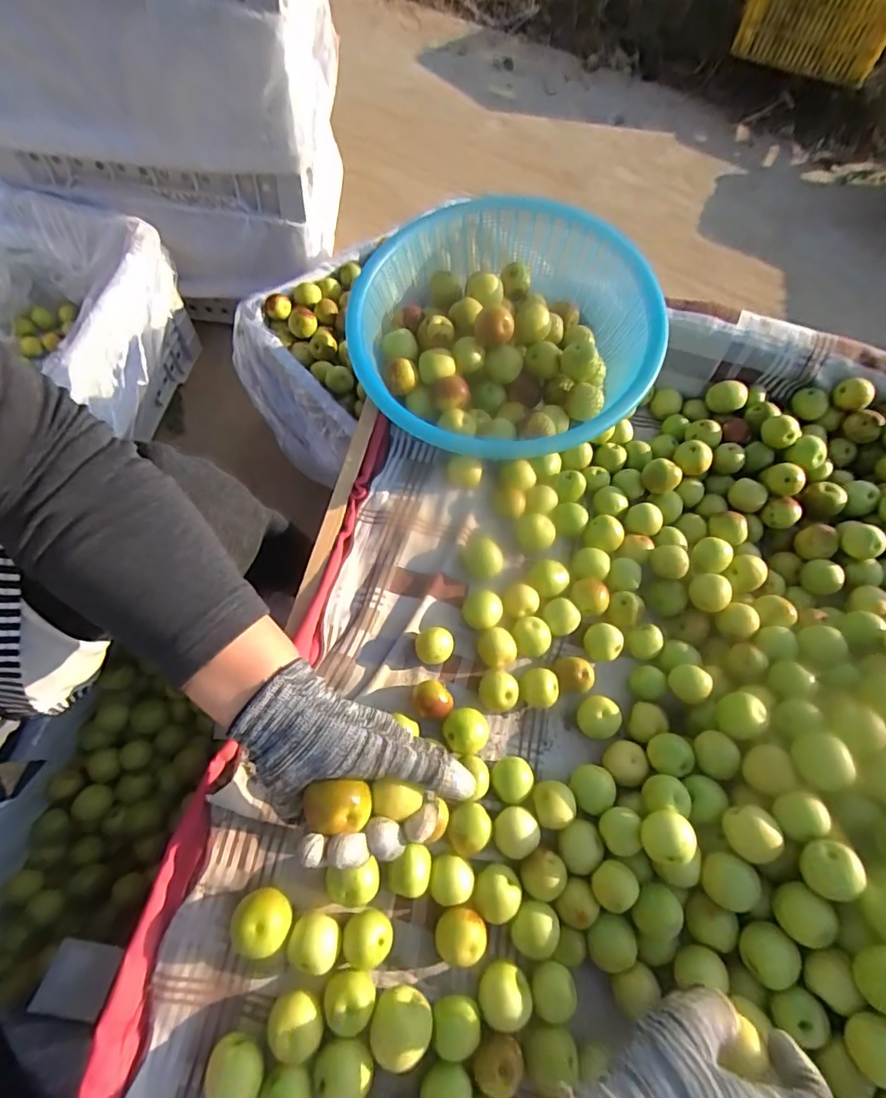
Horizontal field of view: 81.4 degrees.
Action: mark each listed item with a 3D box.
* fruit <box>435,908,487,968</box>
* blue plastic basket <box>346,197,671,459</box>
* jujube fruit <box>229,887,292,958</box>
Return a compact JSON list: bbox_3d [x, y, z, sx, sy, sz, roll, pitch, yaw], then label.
[{"bbox_3d":[0.012,0.264,0.354,0.033,0.023,0.031,3,68,-7],"label":"fruit"},{"bbox_3d":[0.057,-0.187,0.489,0.270,0.124,0.259,3,68,-7],"label":"blue plastic basket"},{"bbox_3d":[-0.117,0.243,0.337,0.032,0.030,0.036,-41,79,-20],"label":"jujube fruit"}]

